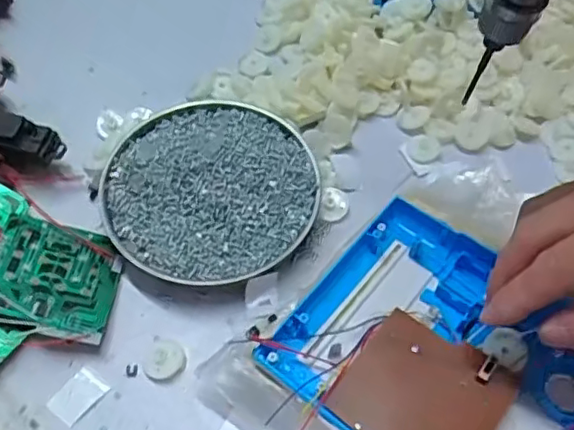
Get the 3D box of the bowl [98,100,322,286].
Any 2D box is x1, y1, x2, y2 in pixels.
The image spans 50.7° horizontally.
[{"bbox_3d":[-0.049,-0.015,0.392,0.131,0.030,0.129,1,59,-1],"label":"bowl"}]

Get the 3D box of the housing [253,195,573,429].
[{"bbox_3d":[0.086,0.075,0.313,0.163,0.020,0.129,34,62,18],"label":"housing"}]

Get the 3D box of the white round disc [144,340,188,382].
[{"bbox_3d":[-0.069,0.082,0.344,0.023,0.008,0.023,1,59,-1],"label":"white round disc"}]

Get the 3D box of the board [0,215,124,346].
[{"bbox_3d":[-0.134,0.036,0.357,0.067,0.005,0.070,17,48,-10],"label":"board"}]

